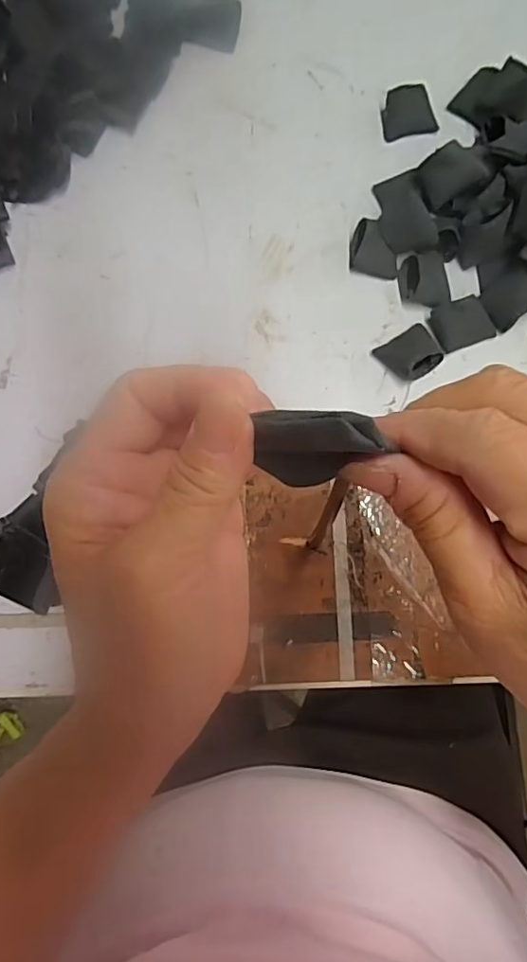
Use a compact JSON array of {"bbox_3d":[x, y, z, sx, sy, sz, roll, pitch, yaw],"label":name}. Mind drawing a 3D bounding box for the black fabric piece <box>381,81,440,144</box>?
[{"bbox_3d":[0.121,-0.305,0.444,0.044,0.020,0.031,-12,78,-4],"label":"black fabric piece"}]

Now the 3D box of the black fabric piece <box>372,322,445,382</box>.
[{"bbox_3d":[0.109,-0.095,0.396,0.042,0.018,0.035,-30,80,-7],"label":"black fabric piece"}]

